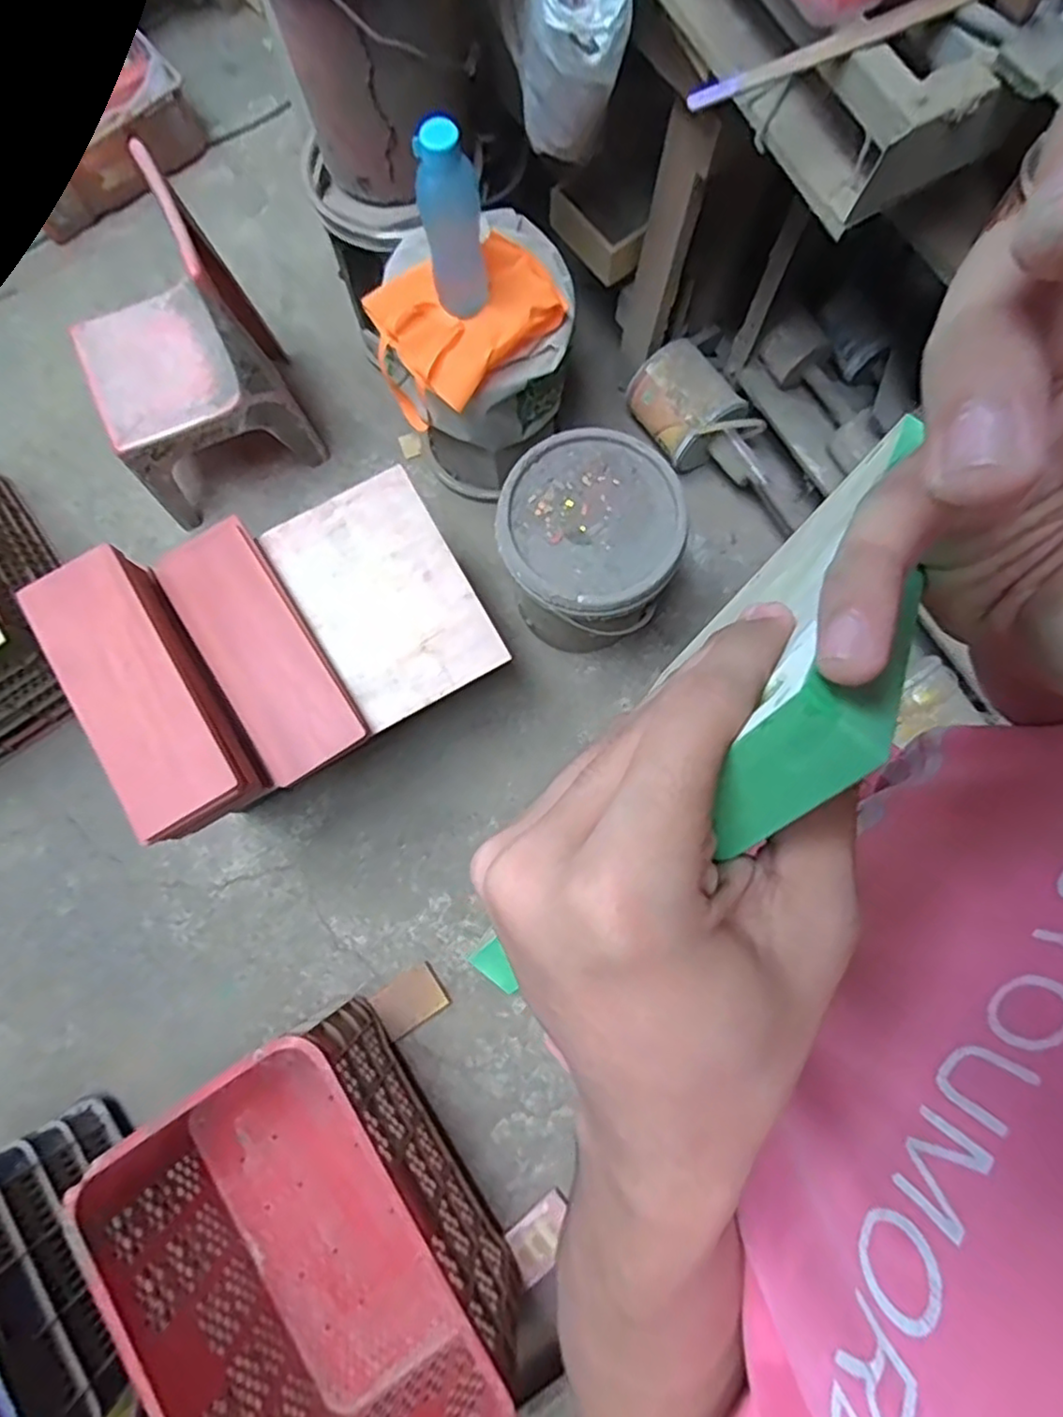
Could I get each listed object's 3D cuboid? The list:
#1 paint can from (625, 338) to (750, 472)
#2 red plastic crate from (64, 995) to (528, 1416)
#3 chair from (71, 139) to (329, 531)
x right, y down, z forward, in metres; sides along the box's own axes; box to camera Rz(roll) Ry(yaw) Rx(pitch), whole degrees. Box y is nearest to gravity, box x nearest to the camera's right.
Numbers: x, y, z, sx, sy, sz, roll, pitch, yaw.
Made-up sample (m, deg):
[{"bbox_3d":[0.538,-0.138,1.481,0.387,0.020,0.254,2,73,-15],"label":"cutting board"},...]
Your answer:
[{"bbox_3d":[0.330,-0.642,1.418,0.164,0.147,0.214,-33,80,-5],"label":"paint can"},{"bbox_3d":[-0.336,0.877,1.073,0.401,0.327,0.631,-34,80,-6],"label":"red plastic crate"},{"bbox_3d":[-0.674,-0.662,1.259,0.339,0.496,0.308,-25,79,-4],"label":"chair"}]

